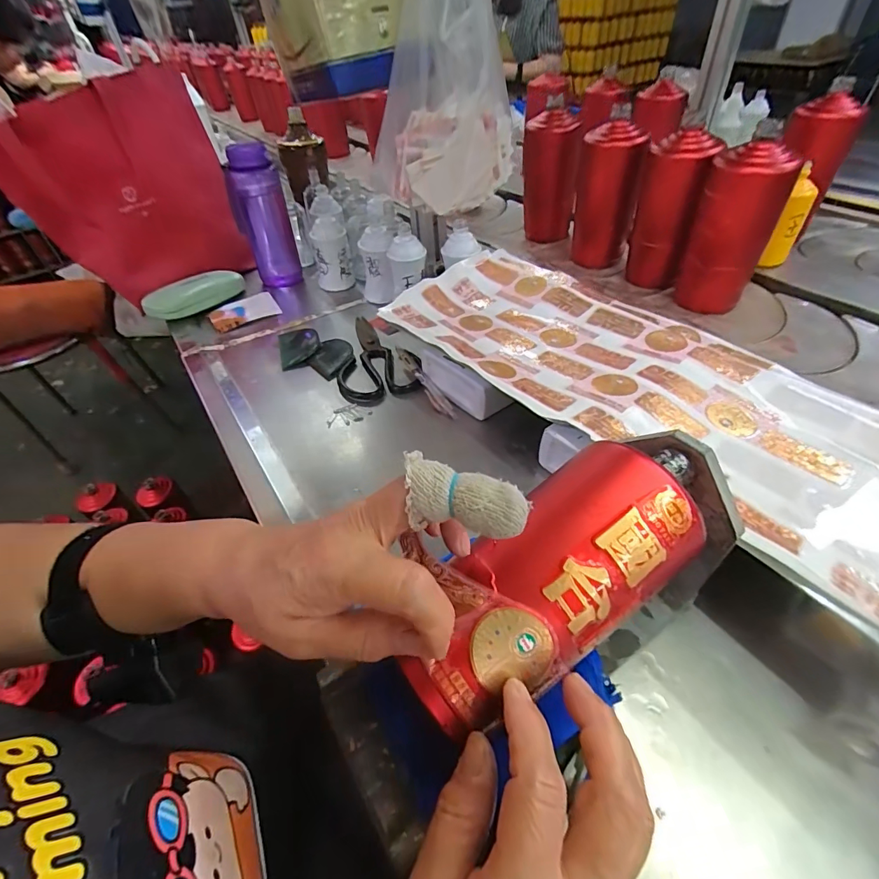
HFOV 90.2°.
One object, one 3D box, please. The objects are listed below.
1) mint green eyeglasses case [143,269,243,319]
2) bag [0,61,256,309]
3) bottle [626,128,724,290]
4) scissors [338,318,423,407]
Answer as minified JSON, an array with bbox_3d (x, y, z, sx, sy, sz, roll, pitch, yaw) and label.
[{"bbox_3d":[-0.370,-0.225,0.671,0.052,0.040,0.154,22,53,26],"label":"mint green eyeglasses case"},{"bbox_3d":[-0.453,-0.362,0.642,0.269,0.238,0.128,-33,51,-22],"label":"bag"},{"bbox_3d":[0.299,-0.291,0.577,0.077,0.177,0.087,10,49,16],"label":"bottle"},{"bbox_3d":[-0.080,-0.116,0.577,0.101,0.008,0.195,-9,46,-1],"label":"scissors"}]

